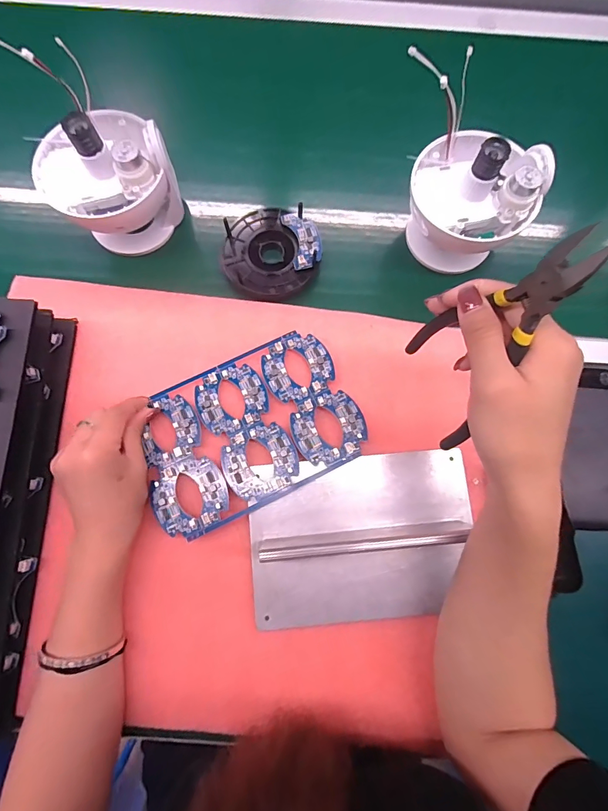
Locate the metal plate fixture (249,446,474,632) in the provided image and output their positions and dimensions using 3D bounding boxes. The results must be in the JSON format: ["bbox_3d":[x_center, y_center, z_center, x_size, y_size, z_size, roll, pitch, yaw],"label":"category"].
[{"bbox_3d":[0.051,0.113,0.323,0.190,0.054,0.140,-5,80,-2],"label":"metal plate fixture"}]

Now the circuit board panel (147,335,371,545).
[{"bbox_3d":[-0.052,0.022,0.361,0.197,0.014,0.138,-25,81,-5],"label":"circuit board panel"}]

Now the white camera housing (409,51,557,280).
[{"bbox_3d":[0.158,-0.216,0.379,0.114,0.111,0.141,0,80,-1],"label":"white camera housing"}]

